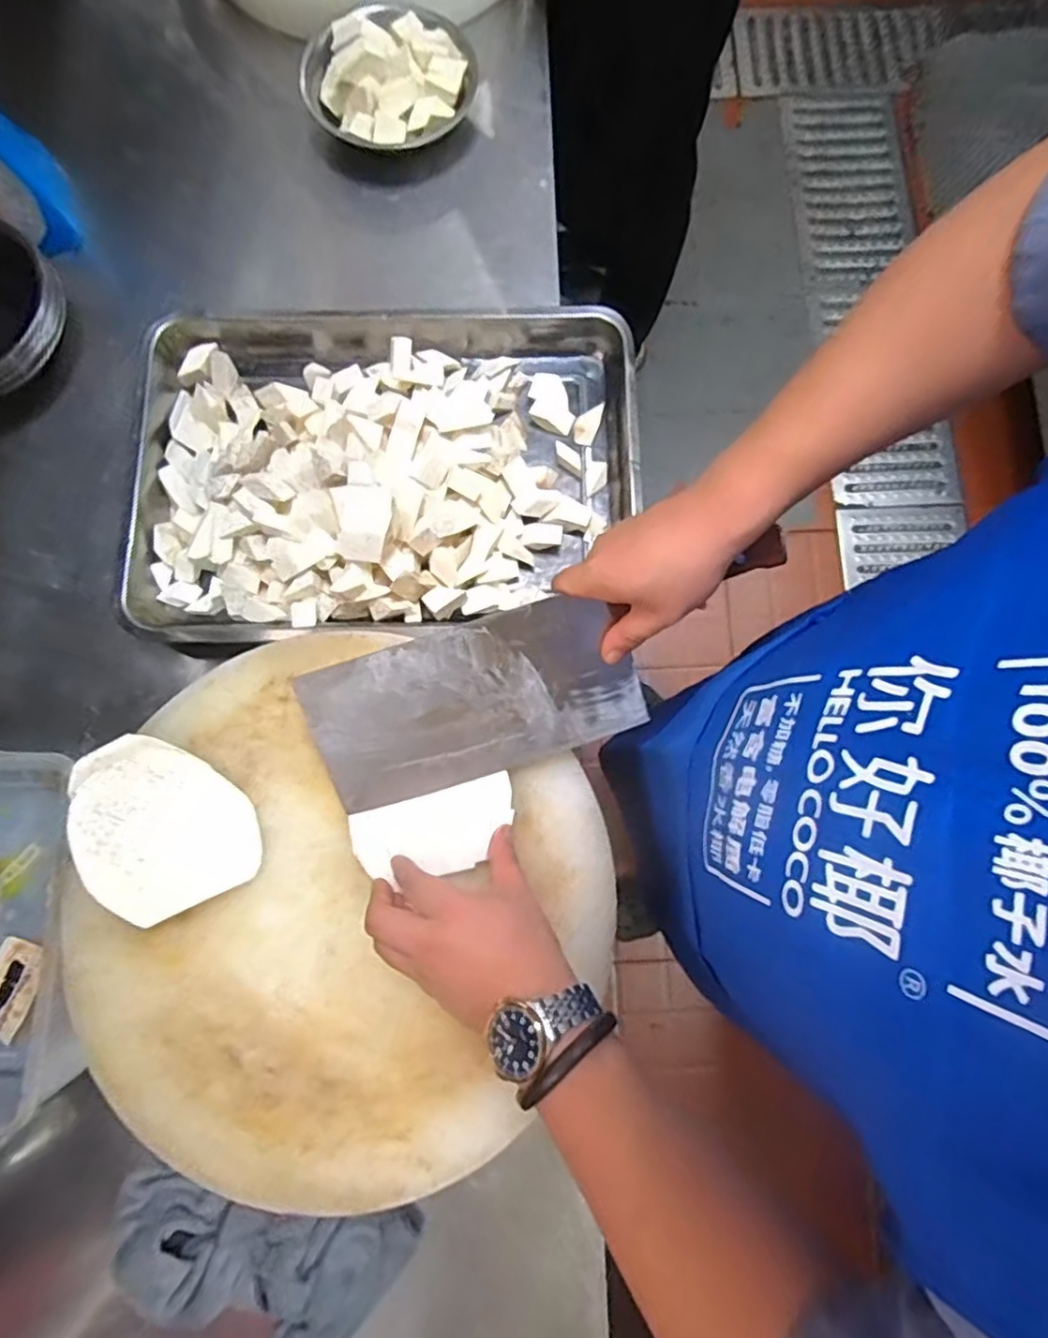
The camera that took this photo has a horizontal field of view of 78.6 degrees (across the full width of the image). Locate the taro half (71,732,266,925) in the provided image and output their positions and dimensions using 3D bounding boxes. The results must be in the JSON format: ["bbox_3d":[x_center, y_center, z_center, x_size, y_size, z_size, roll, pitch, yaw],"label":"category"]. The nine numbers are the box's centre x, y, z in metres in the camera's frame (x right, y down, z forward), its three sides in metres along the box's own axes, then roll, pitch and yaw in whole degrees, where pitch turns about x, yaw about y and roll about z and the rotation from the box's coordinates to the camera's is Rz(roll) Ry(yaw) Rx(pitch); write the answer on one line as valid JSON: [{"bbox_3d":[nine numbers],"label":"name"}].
[{"bbox_3d":[-0.253,0.108,0.454,0.106,0.062,0.124,-25,80,-4],"label":"taro half"}]

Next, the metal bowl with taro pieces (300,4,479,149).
[{"bbox_3d":[-0.140,-0.618,0.679,0.157,0.079,0.163,0,79,0],"label":"metal bowl with taro pieces"}]

